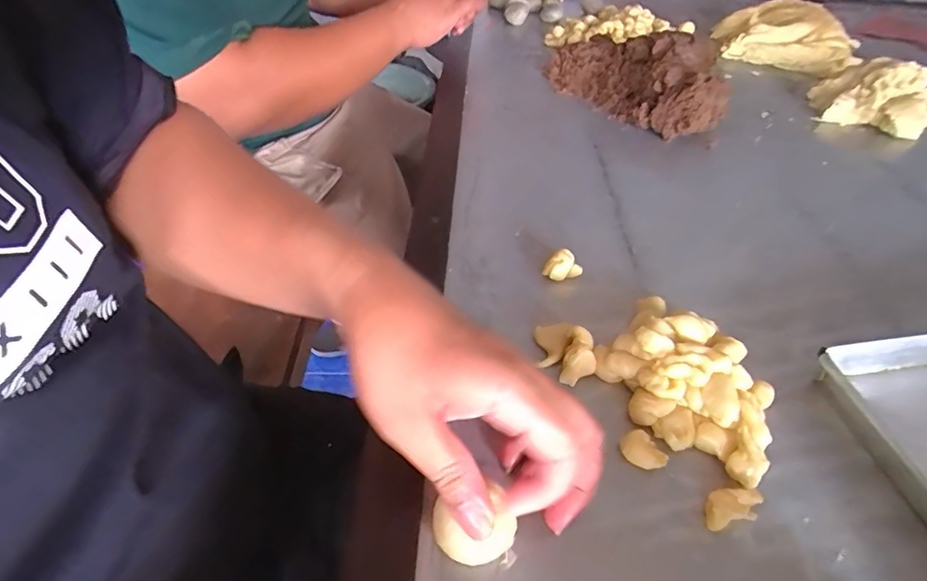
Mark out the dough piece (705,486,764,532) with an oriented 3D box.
[{"bbox_3d":[0.139,0.113,0.256,0.028,0.018,0.015,-10,44,-13],"label":"dough piece"}]

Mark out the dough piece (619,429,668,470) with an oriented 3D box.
[{"bbox_3d":[0.102,0.092,0.279,0.025,0.013,0.017,30,49,27],"label":"dough piece"}]

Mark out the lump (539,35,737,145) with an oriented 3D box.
[{"bbox_3d":[0.215,-0.281,0.636,0.098,0.089,0.257,-26,49,-28],"label":"lump"}]

